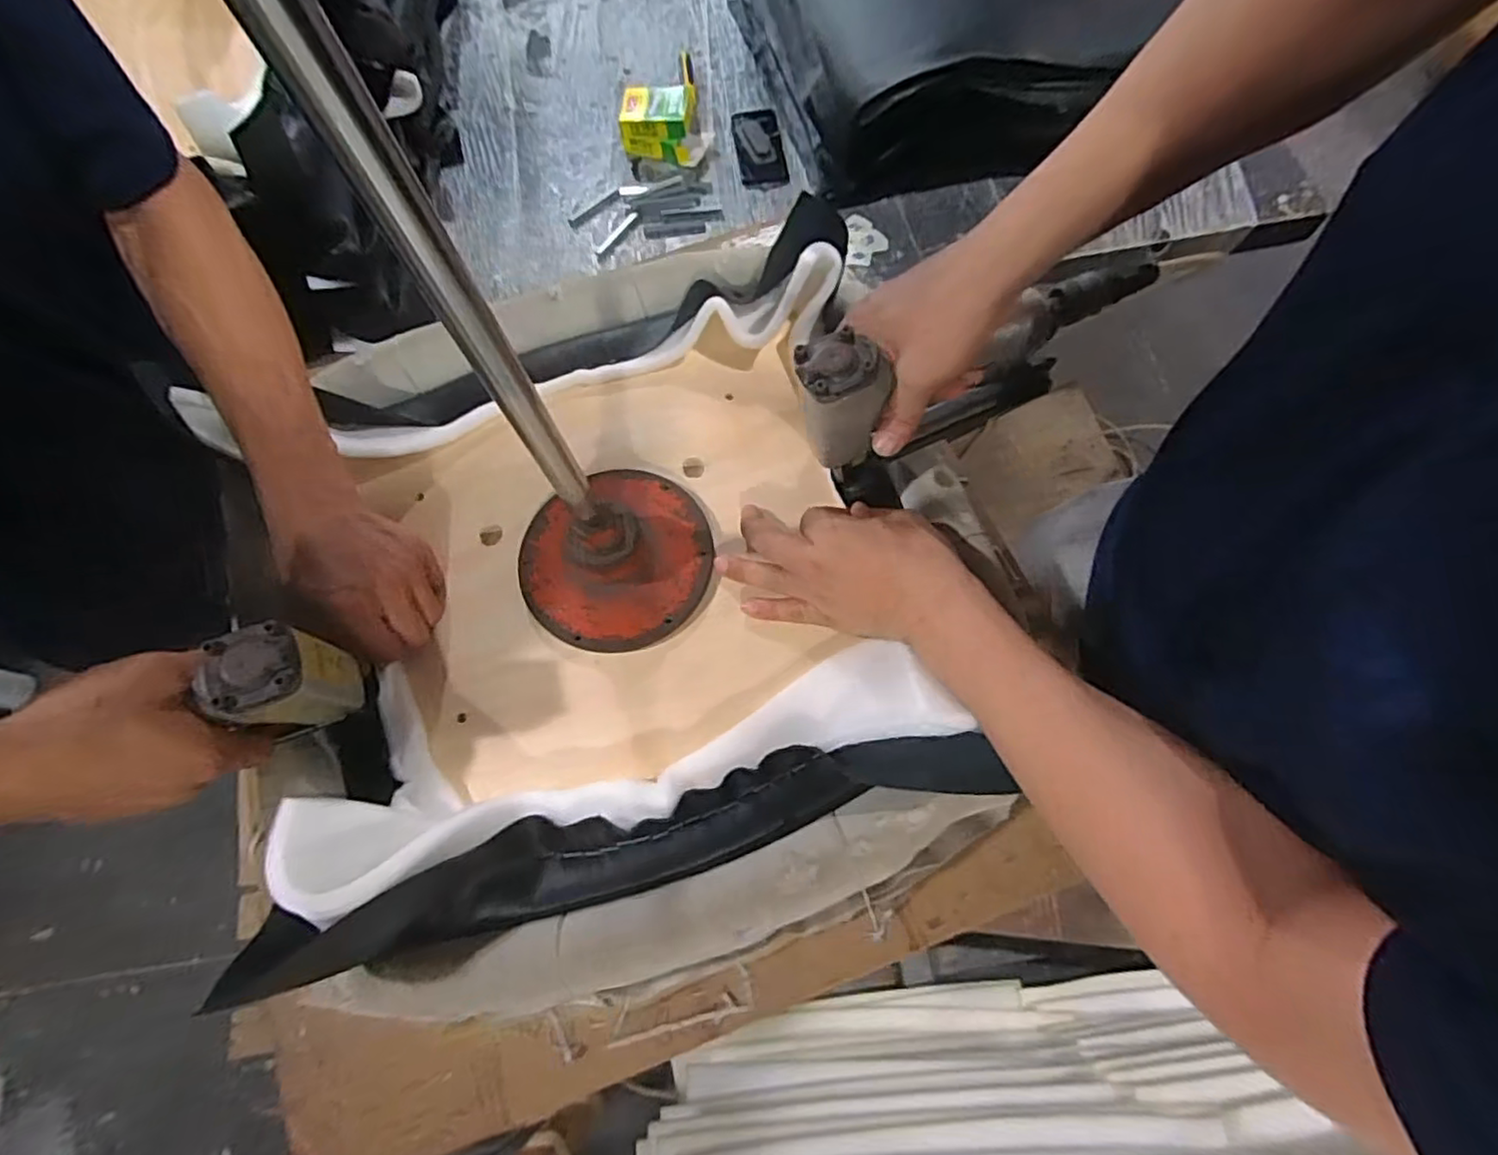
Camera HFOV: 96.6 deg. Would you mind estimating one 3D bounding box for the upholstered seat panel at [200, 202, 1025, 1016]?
[{"bbox_3d":[-0.091,-0.023,0.469,0.405,0.108,0.447,-12,69,-2],"label":"upholstered seat panel"}]

